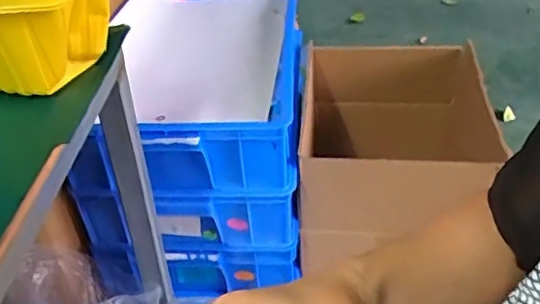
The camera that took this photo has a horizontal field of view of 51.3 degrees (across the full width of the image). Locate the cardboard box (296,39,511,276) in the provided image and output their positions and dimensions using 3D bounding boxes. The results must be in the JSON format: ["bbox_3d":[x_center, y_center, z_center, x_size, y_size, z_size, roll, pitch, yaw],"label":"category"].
[{"bbox_3d":[0.260,-0.005,1.241,0.356,0.288,0.554,2,37,6],"label":"cardboard box"}]

